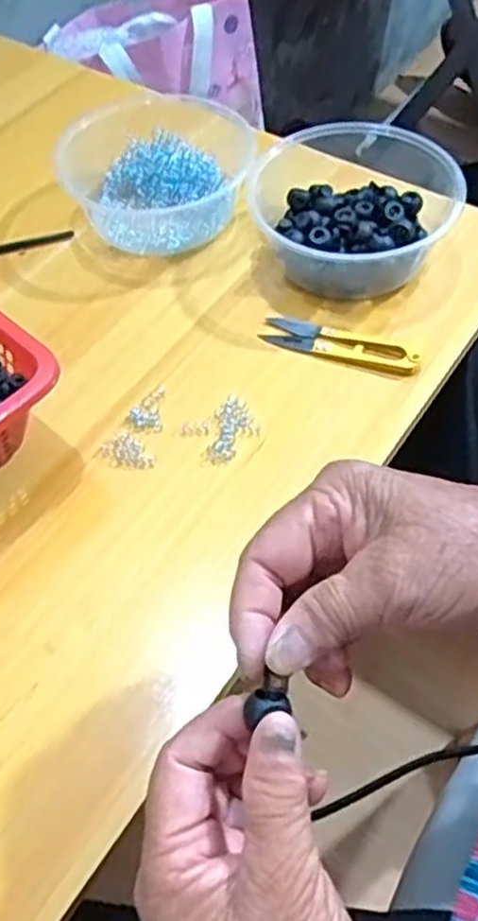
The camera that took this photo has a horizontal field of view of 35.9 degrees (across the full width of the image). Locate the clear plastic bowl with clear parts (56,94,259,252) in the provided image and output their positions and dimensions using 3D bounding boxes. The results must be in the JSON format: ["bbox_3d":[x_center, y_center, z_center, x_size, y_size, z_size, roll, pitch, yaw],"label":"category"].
[{"bbox_3d":[-0.059,-0.223,0.567,0.139,0.054,0.147,8,56,8],"label":"clear plastic bowl with clear parts"}]

